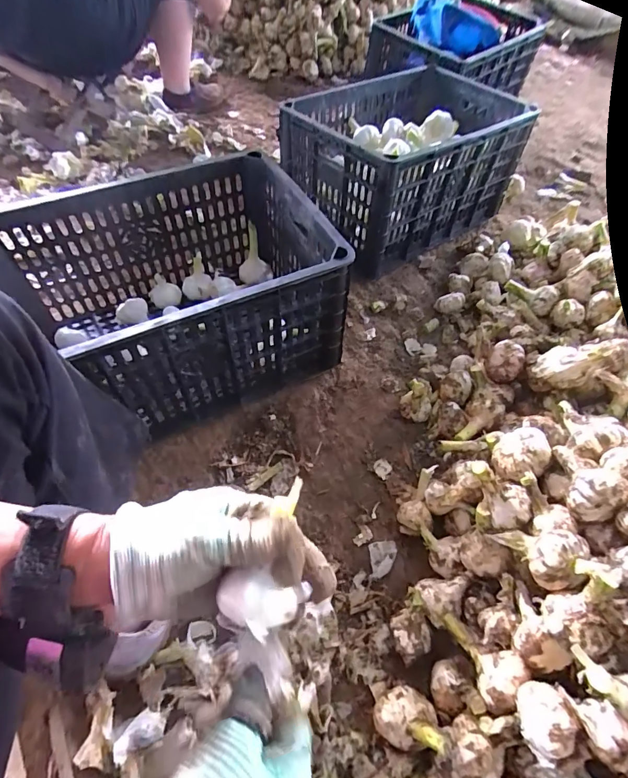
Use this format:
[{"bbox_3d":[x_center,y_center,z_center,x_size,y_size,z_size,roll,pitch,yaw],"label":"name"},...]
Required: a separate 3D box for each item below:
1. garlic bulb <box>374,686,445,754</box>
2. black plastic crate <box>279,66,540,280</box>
[{"bbox_3d":[0.096,0.342,0.433,0.058,0.076,0.051,22,57,11],"label":"garlic bulb"},{"bbox_3d":[0.194,-0.483,0.885,0.491,0.224,0.328,-36,65,-25],"label":"black plastic crate"}]

